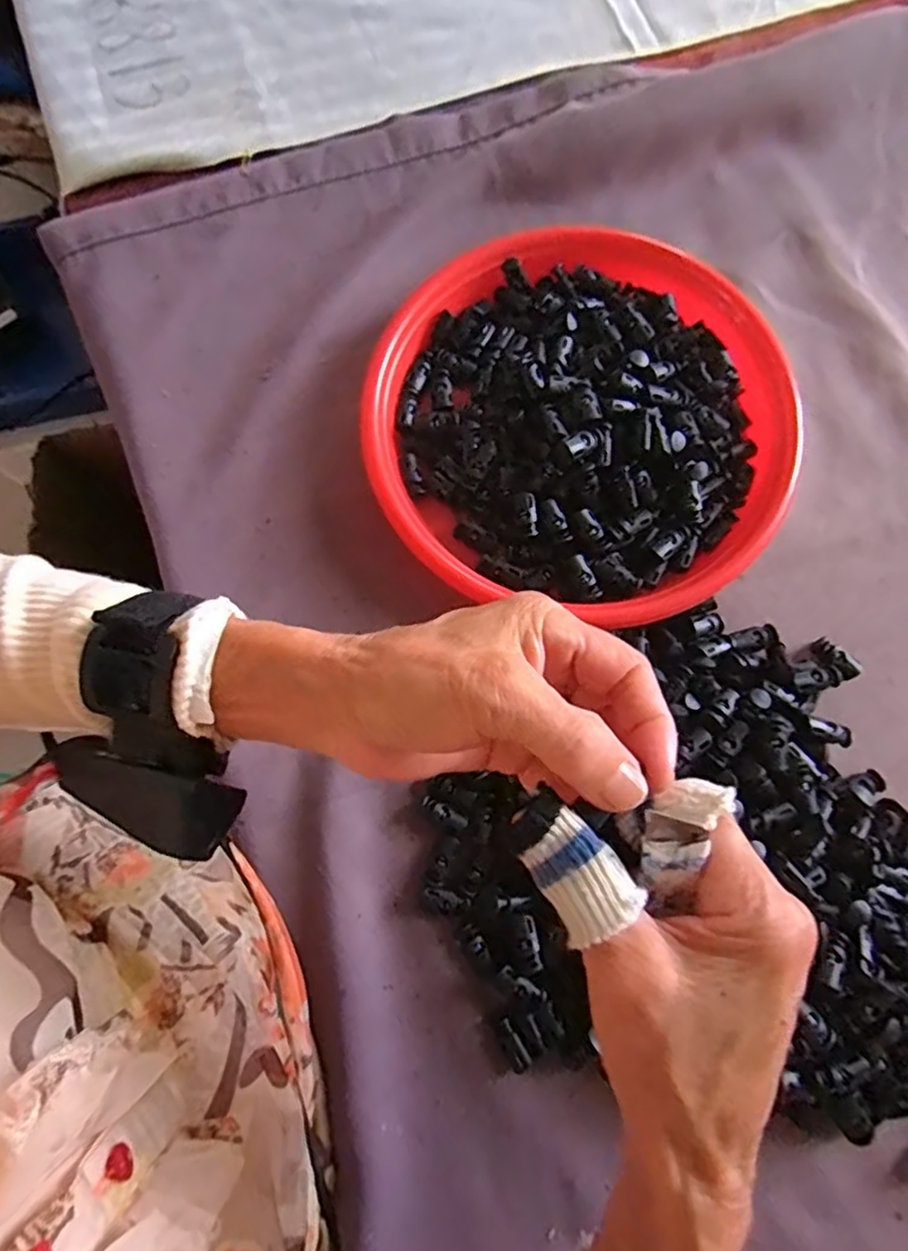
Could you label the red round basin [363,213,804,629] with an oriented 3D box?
[{"bbox_3d":[0.080,-0.134,0.385,0.250,0.039,0.255,0,78,1],"label":"red round basin"}]

